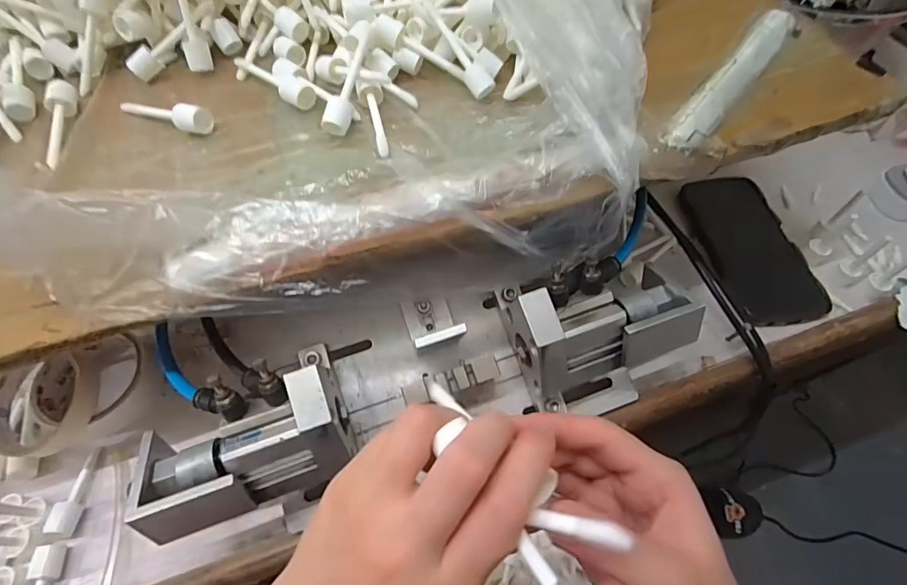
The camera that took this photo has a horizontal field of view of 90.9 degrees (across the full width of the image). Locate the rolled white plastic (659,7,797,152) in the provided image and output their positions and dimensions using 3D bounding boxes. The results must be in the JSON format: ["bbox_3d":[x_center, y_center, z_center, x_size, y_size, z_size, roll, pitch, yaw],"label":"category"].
[{"bbox_3d":[0.199,-0.153,0.318,0.024,0.017,0.172,36,67,19],"label":"rolled white plastic"}]

